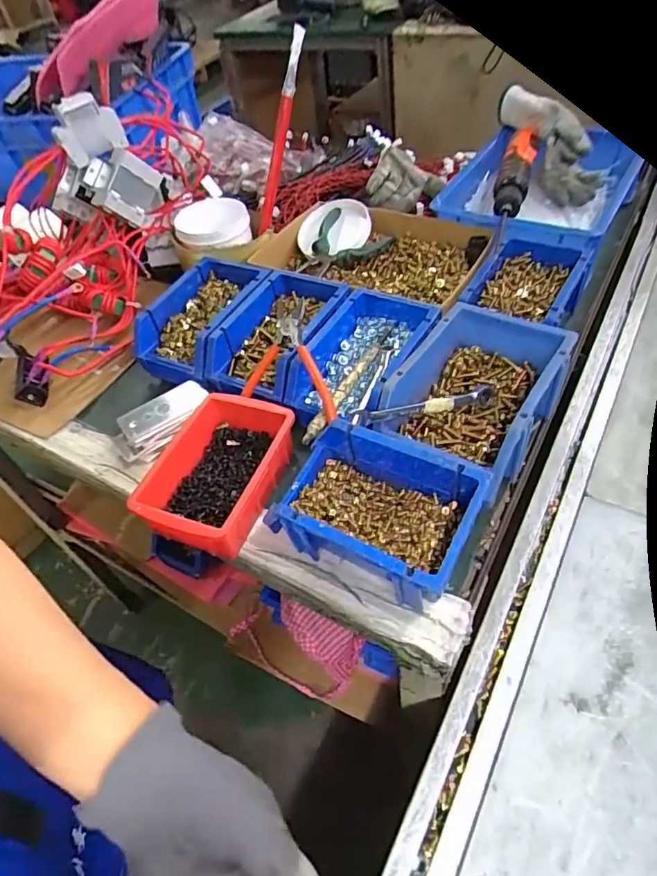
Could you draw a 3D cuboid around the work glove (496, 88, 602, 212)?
[{"bbox_3d":[0.310,-0.403,0.686,0.094,0.064,0.198,-17,75,-8],"label":"work glove"}]

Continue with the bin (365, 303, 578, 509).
[{"bbox_3d":[0.133,-0.043,0.468,0.124,0.065,0.181,26,60,27],"label":"bin"}]

